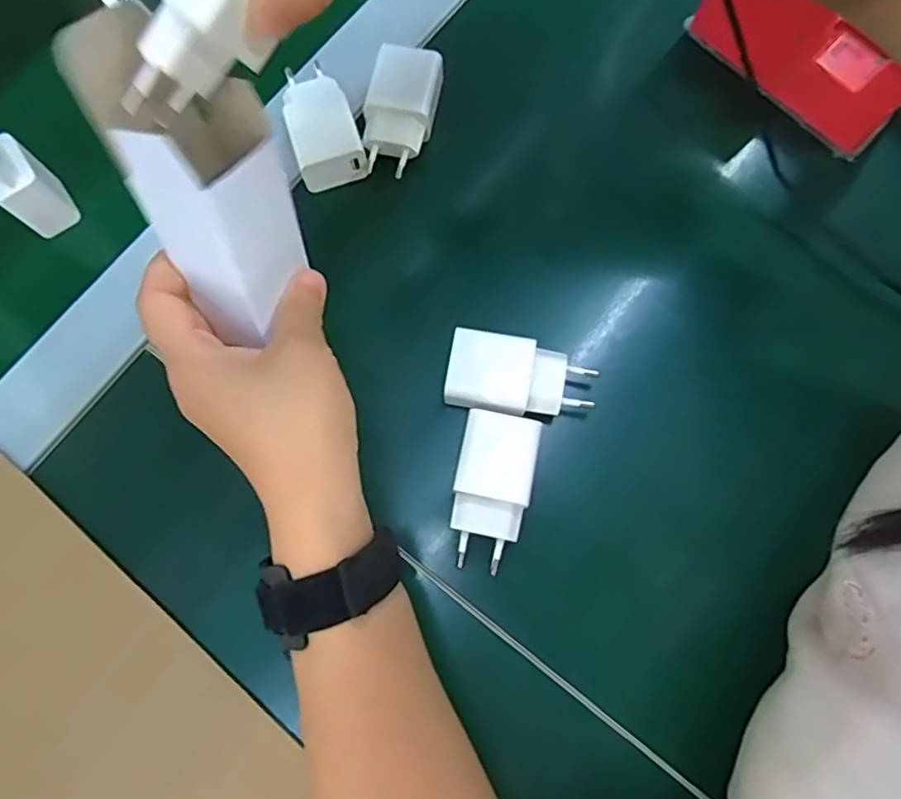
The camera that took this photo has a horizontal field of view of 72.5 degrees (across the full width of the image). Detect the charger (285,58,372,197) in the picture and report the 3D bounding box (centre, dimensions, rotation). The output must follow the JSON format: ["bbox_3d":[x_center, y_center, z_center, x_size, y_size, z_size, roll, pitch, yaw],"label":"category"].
[{"bbox_3d":[-0.079,-0.168,0.372,0.039,0.025,0.075,-17,72,-4],"label":"charger"}]

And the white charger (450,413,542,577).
[{"bbox_3d":[0.022,0.048,0.322,0.038,0.034,0.075,10,73,5],"label":"white charger"}]

